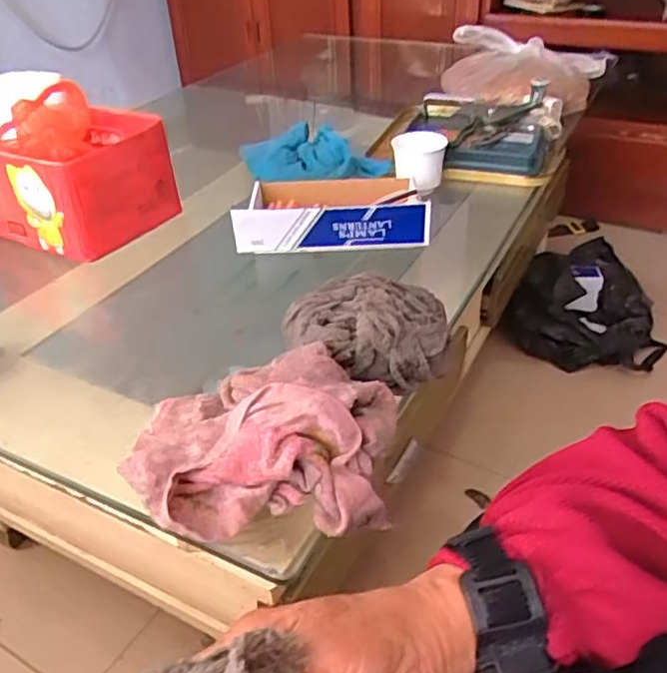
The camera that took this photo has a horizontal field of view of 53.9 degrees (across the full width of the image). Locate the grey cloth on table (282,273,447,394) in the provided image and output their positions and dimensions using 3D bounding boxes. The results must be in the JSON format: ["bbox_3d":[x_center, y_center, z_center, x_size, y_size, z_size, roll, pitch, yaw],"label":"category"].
[{"bbox_3d":[0.027,-0.009,0.594,0.144,0.064,0.086,3,37,7],"label":"grey cloth on table"}]

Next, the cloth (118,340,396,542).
[{"bbox_3d":[-0.055,0.070,0.501,0.207,0.063,0.153,-3,37,-1],"label":"cloth"}]

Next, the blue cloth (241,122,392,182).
[{"bbox_3d":[-0.029,-0.270,0.955,0.206,0.065,0.136,20,43,27],"label":"blue cloth"}]

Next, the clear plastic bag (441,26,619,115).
[{"bbox_3d":[0.331,-0.486,1.193,0.194,0.091,0.273,-24,42,-25],"label":"clear plastic bag"}]

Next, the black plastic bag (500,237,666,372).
[{"bbox_3d":[0.511,-0.053,1.364,0.311,0.149,0.269,6,38,12],"label":"black plastic bag"}]

